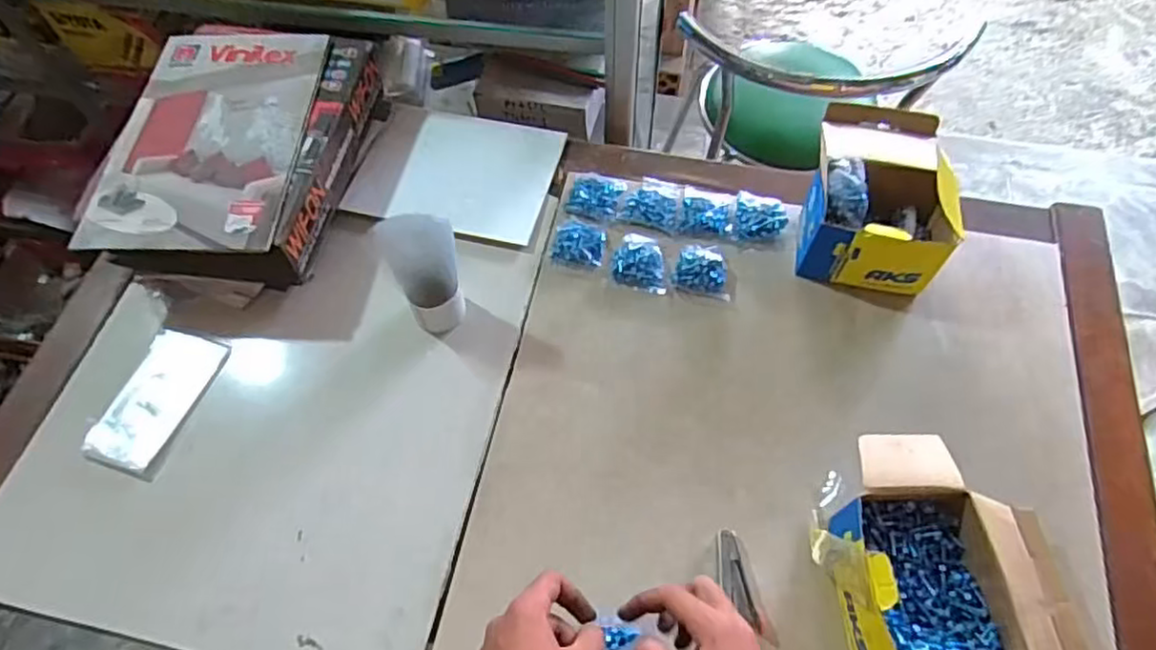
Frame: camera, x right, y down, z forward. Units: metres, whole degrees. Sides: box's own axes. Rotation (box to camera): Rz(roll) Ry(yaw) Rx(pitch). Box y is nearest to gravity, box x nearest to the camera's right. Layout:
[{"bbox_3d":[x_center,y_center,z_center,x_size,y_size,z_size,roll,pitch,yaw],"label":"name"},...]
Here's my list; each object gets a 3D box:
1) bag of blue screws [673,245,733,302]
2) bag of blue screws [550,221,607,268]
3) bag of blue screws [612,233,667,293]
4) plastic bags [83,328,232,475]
[{"bbox_3d":[0.148,-0.065,0.787,0.067,0.031,0.058,12,63,8],"label":"bag of blue screws"},{"bbox_3d":[0.002,-0.101,0.812,0.063,0.017,0.063,6,62,5],"label":"bag of blue screws"},{"bbox_3d":[0.072,-0.075,0.793,0.062,0.020,0.072,1,62,2],"label":"bag of blue screws"},{"bbox_3d":[-0.455,0.081,0.733,0.087,0.013,0.156,13,63,9],"label":"plastic bags"}]

